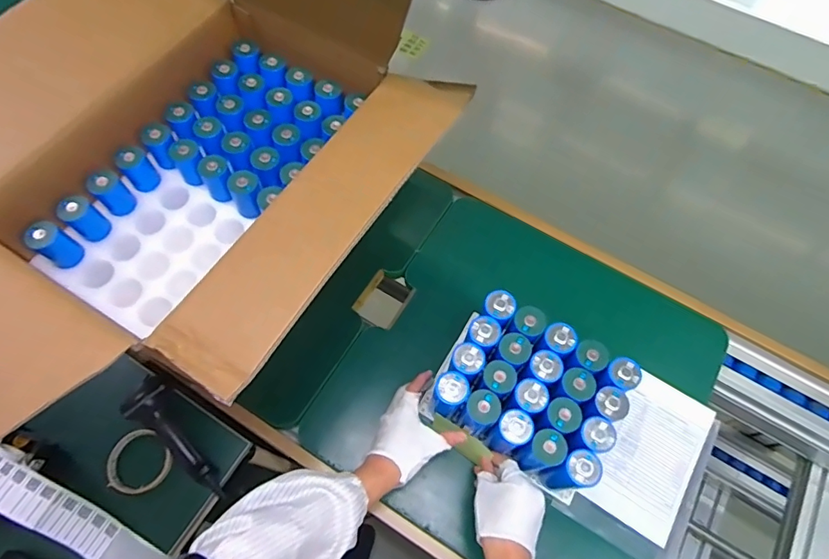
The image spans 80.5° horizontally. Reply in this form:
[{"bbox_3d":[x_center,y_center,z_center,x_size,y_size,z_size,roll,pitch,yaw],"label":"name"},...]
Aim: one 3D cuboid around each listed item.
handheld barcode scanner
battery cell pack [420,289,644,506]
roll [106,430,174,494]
[{"bbox_3d":[-0.335,0.230,0.701,0.069,0.052,0.200,-38,88,-17],"label":"handheld barcode scanner"},{"bbox_3d":[0.146,0.149,0.641,0.212,0.127,0.166,29,68,11],"label":"battery cell pack"},{"bbox_3d":[-0.395,0.263,0.706,0.085,0.014,0.085,1,65,-1],"label":"roll"}]

